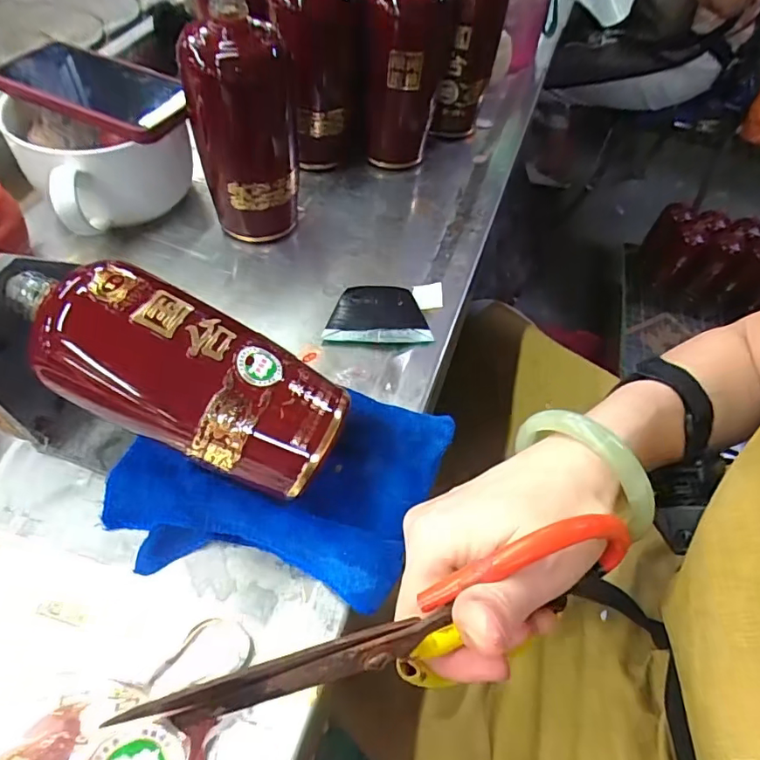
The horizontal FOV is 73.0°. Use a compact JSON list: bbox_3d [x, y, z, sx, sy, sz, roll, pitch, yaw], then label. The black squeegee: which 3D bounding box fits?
[{"bbox_3d":[-0.002,-0.056,0.441,0.086,0.011,0.061,3,57,-6],"label":"black squeegee"}]

